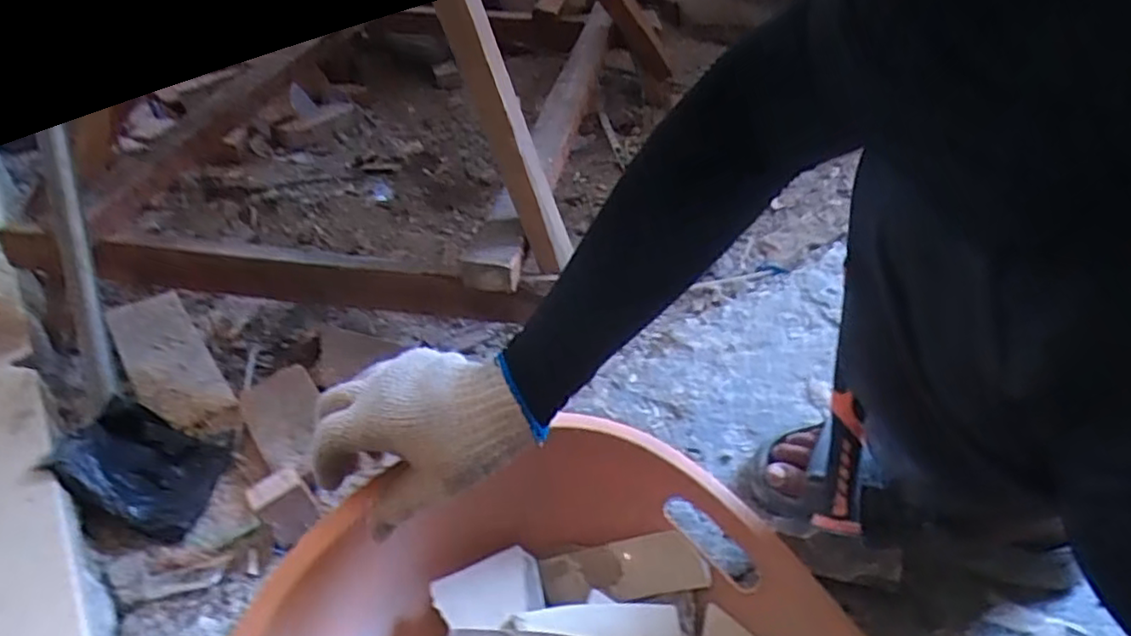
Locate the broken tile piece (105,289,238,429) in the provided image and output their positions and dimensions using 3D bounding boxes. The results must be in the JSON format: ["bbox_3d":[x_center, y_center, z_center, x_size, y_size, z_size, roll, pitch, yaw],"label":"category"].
[{"bbox_3d":[-0.581,0.051,0.966,0.104,0.021,0.306,-16,43,-39],"label":"broken tile piece"}]

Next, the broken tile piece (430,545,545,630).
[{"bbox_3d":[-0.060,0.220,0.531,0.083,0.015,0.053,-19,44,-15],"label":"broken tile piece"}]

